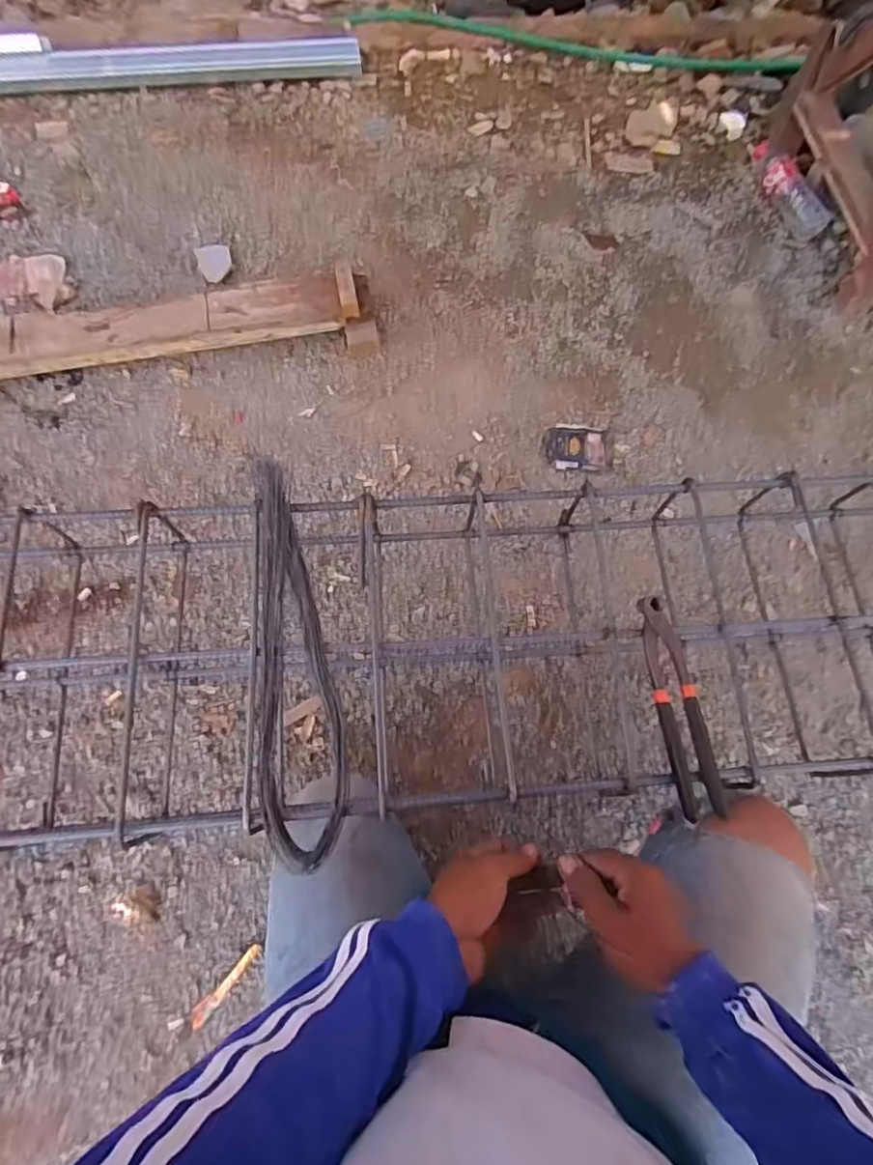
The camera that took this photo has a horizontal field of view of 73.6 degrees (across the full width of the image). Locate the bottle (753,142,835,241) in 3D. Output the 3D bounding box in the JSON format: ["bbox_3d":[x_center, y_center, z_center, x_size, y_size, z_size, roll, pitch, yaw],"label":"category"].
[{"bbox_3d":[0.729,-0.845,1.227,0.074,0.067,0.272,-18,72,-8],"label":"bottle"}]

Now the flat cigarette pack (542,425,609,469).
[{"bbox_3d":[0.251,-0.245,1.044,0.114,0.013,0.091,1,70,-1],"label":"flat cigarette pack"}]

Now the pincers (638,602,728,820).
[{"bbox_3d":[0.250,0.124,0.601,0.045,0.023,0.221,-5,68,-6],"label":"pincers"}]

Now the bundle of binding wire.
[{"bbox_3d":[-0.151,0.067,0.595,0.084,0.036,0.408,-10,71,-5],"label":"bundle of binding wire"}]

